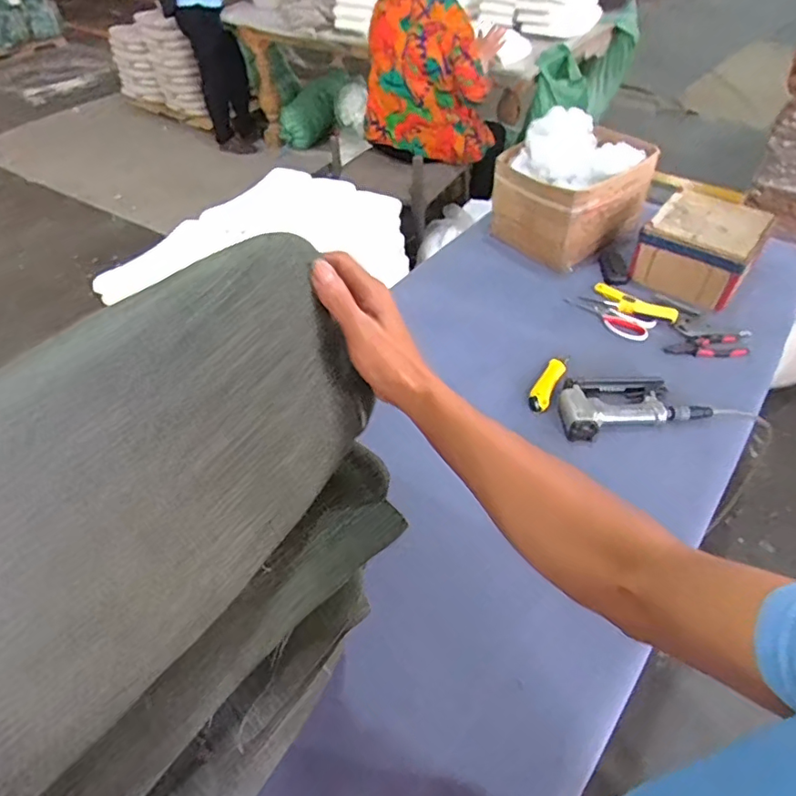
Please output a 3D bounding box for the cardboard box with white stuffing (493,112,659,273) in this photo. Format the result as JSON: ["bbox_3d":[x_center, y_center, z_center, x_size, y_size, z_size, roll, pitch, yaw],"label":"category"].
[{"bbox_3d":[0.408,-0.497,1.286,0.280,0.244,0.255,-32,53,-24],"label":"cardboard box with white stuffing"}]

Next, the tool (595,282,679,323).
[{"bbox_3d":[0.498,-0.204,1.155,0.059,0.032,0.186,-31,53,-24],"label":"tool"}]

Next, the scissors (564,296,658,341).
[{"bbox_3d":[0.447,-0.178,1.148,0.081,0.016,0.186,-31,53,-24],"label":"scissors"}]

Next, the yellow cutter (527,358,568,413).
[{"bbox_3d":[0.277,-0.026,1.012,0.041,0.038,0.125,22,51,22],"label":"yellow cutter"}]

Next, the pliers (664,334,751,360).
[{"bbox_3d":[0.609,-0.102,1.071,0.158,0.021,0.051,-6,47,-3],"label":"pliers"}]

